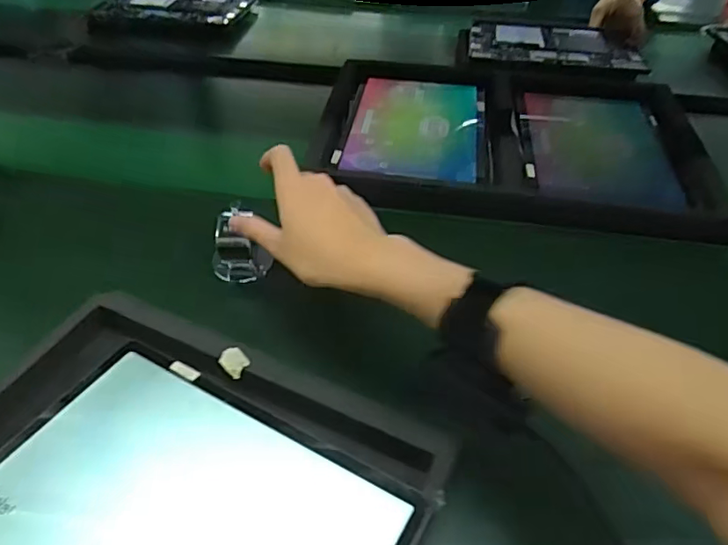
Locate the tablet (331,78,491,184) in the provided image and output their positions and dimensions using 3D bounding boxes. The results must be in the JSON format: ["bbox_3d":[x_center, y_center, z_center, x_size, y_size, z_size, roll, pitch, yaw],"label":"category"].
[{"bbox_3d":[0.070,-0.190,0.676,0.169,0.005,0.249,9,44,6],"label":"tablet"}]

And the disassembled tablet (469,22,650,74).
[{"bbox_3d":[0.308,-0.373,0.886,0.265,0.017,0.205,6,44,3],"label":"disassembled tablet"}]

